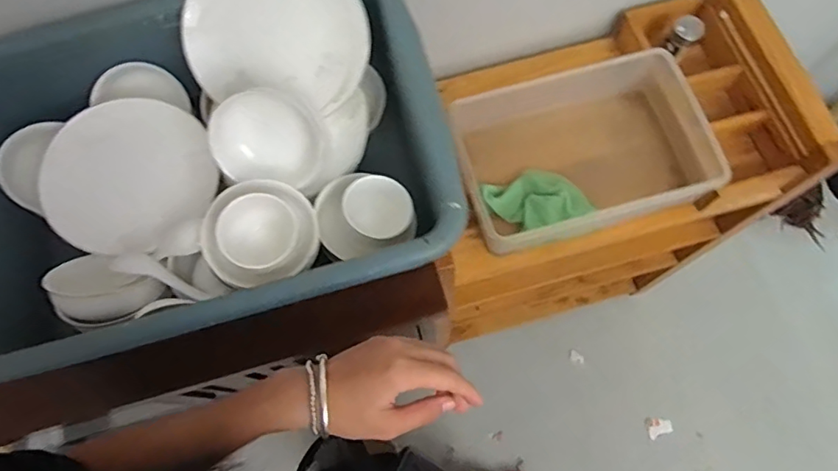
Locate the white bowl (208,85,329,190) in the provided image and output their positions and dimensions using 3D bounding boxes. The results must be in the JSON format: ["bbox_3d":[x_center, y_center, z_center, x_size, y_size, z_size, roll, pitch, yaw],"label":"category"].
[{"bbox_3d":[-0.153,-0.101,0.557,0.101,0.109,0.046,-52,34,14],"label":"white bowl"}]

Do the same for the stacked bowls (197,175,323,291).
[{"bbox_3d":[-0.155,-0.006,0.530,0.104,0.047,0.102,-1,71,2],"label":"stacked bowls"}]

